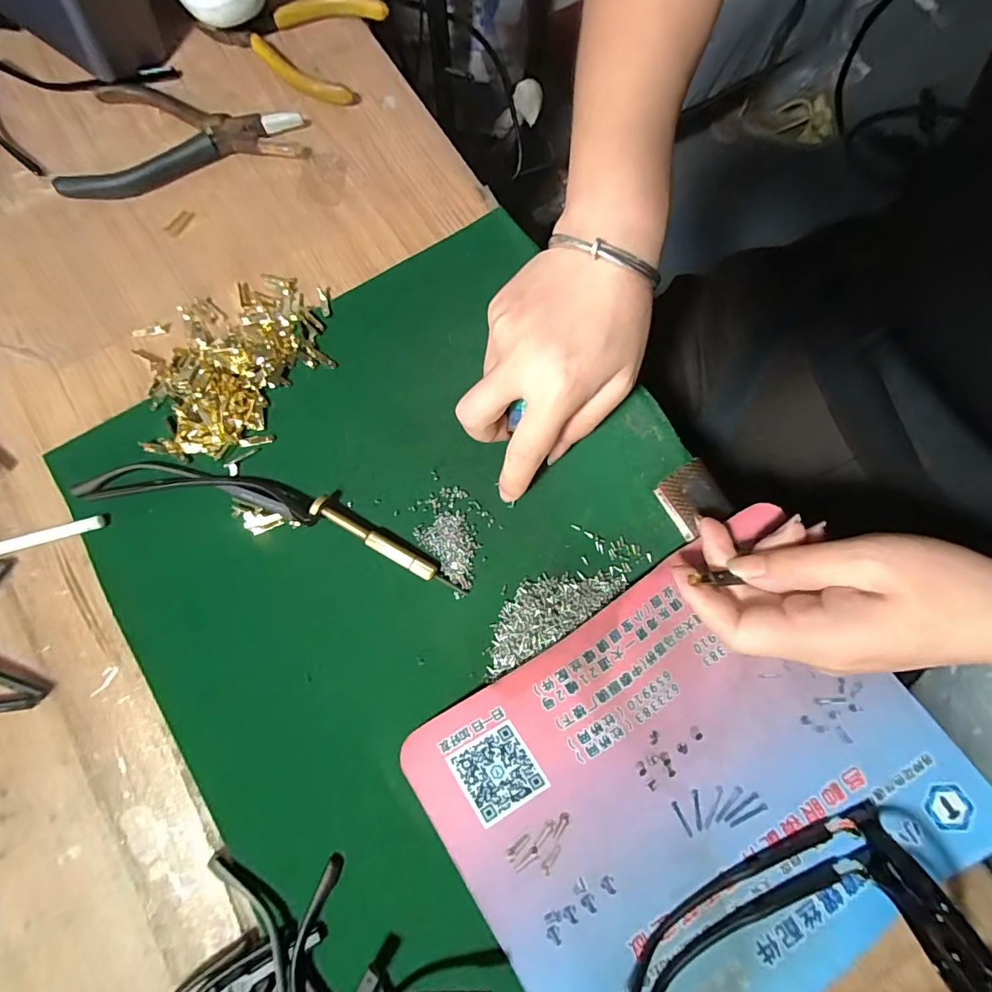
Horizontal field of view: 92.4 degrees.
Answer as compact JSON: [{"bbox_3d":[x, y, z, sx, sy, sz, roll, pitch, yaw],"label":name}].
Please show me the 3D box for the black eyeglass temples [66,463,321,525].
[{"bbox_3d":[-0.164,-0.004,0.261,0.140,0.015,0.023,7,79,1],"label":"black eyeglass temples"}]

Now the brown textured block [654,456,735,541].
[{"bbox_3d":[0.111,0.001,0.267,0.033,0.006,0.036,-29,80,-5],"label":"brown textured block"}]

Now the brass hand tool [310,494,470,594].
[{"bbox_3d":[-0.057,0.028,0.258,0.093,0.013,0.011,29,81,5],"label":"brass hand tool"}]

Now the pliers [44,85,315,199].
[{"bbox_3d":[-0.201,-0.235,0.307,0.151,0.014,0.074,-9,79,-2],"label":"pliers"}]

